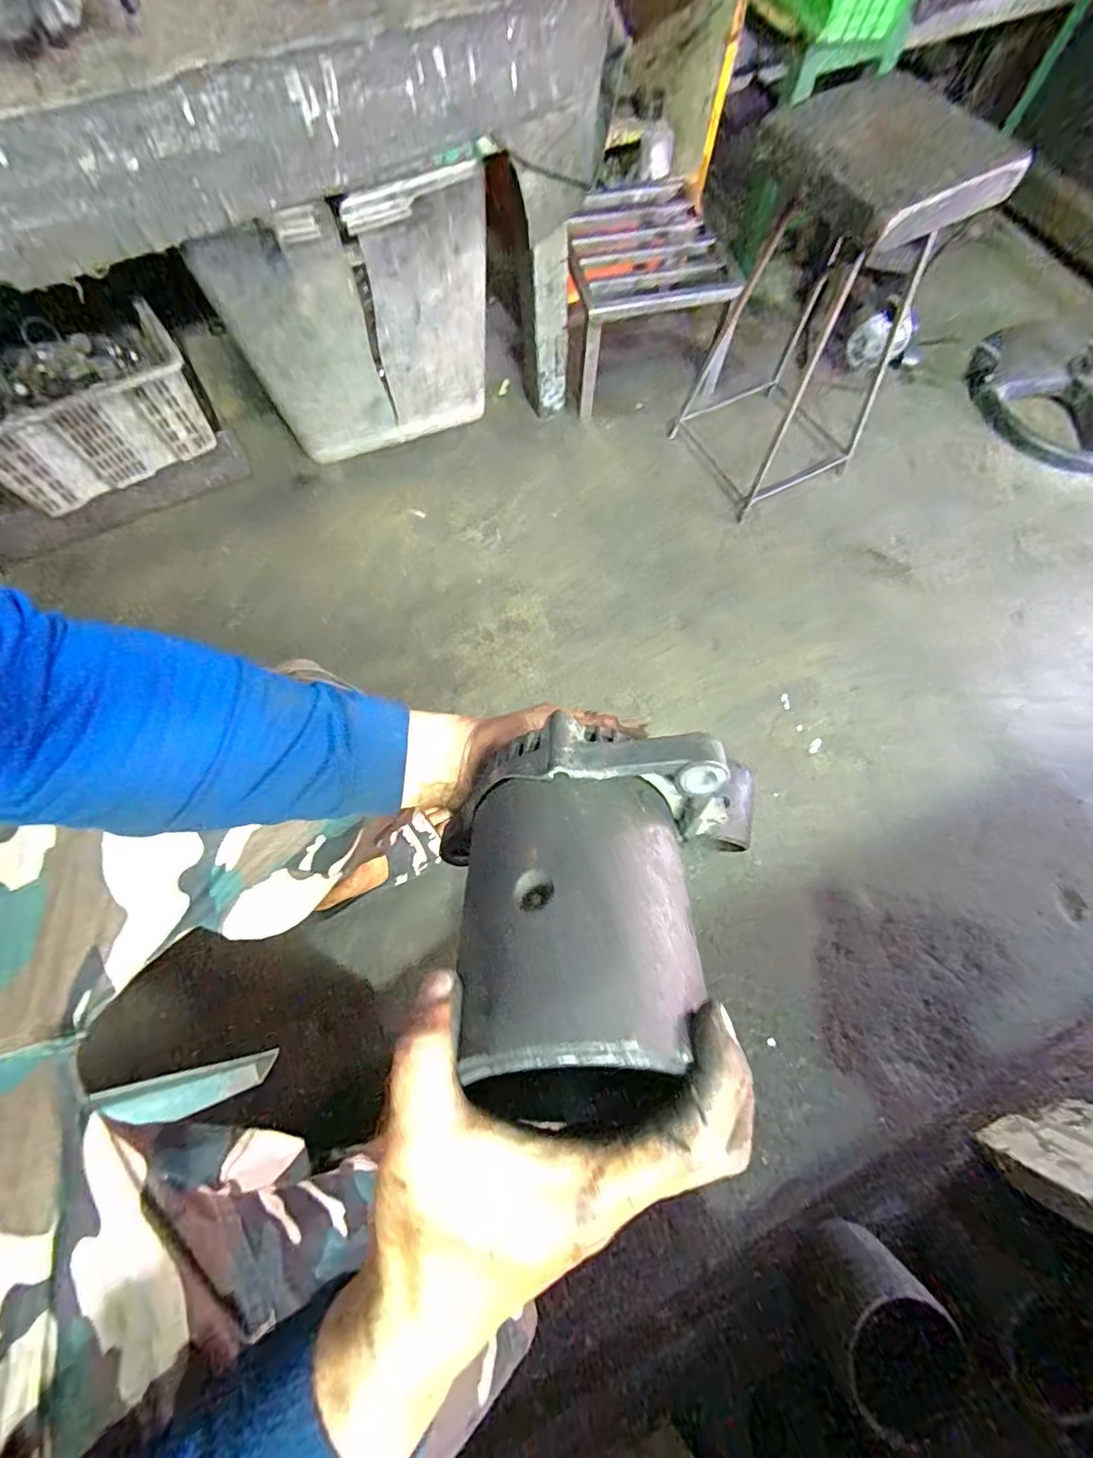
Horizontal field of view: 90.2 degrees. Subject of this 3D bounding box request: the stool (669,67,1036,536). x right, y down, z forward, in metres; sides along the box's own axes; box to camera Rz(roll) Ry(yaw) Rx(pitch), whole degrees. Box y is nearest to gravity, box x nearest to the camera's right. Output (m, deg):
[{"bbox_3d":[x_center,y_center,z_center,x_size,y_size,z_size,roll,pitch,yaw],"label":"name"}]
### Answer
[{"bbox_3d":[0.431,-0.675,0.891,0.295,0.489,0.297,-26,73,-10],"label":"stool"}]

